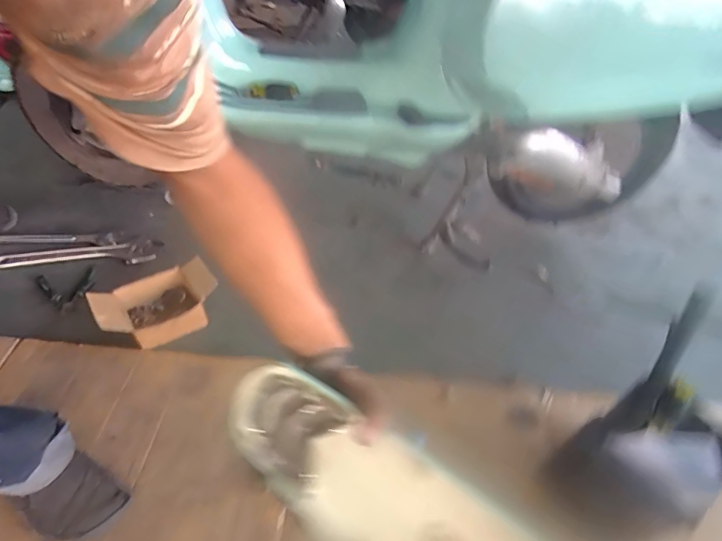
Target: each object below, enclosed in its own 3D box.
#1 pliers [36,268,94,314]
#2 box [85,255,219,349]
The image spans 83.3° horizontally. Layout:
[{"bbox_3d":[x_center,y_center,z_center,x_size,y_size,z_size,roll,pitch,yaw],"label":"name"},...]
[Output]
[{"bbox_3d":[-0.665,0.046,0.915,0.107,0.020,0.124,-17,50,-21],"label":"pliers"},{"bbox_3d":[-0.418,0.070,0.842,0.222,0.099,0.137,-26,54,-27],"label":"box"}]

